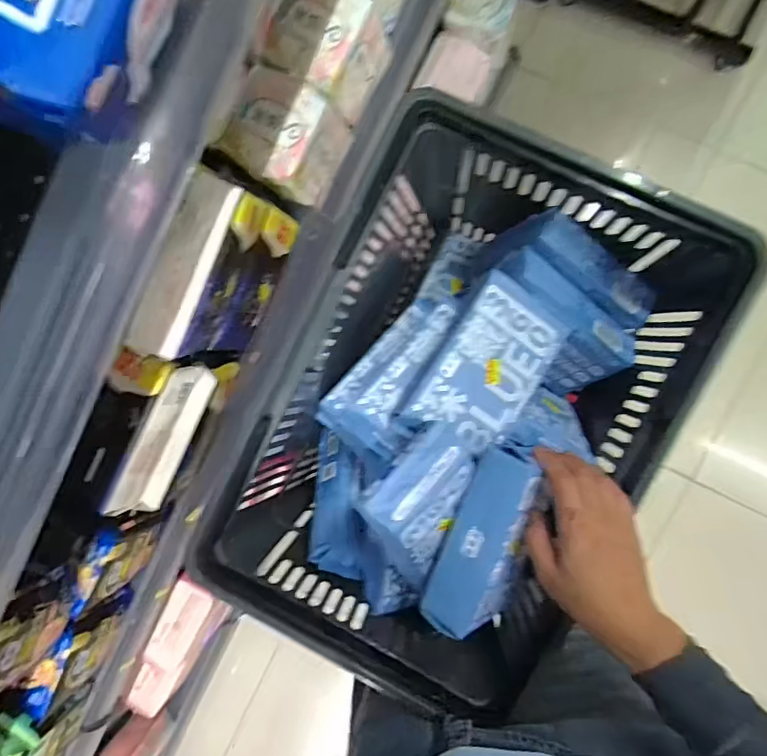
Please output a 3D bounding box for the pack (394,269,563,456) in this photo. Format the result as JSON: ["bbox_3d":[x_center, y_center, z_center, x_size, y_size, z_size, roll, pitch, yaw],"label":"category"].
[{"bbox_3d":[0.090,-0.007,0.477,0.098,0.046,0.146,34,79,-1],"label":"pack"}]

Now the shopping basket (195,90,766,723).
[{"bbox_3d":[0.070,0.040,0.513,0.292,0.246,0.458,29,96,5],"label":"shopping basket"}]

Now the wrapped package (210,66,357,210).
[{"bbox_3d":[-0.110,-0.260,0.587,0.111,0.083,0.100,27,96,5],"label":"wrapped package"}]

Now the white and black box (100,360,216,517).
[{"bbox_3d":[-0.229,0.067,0.559,0.031,0.057,0.169,27,96,5],"label":"white and black box"}]

